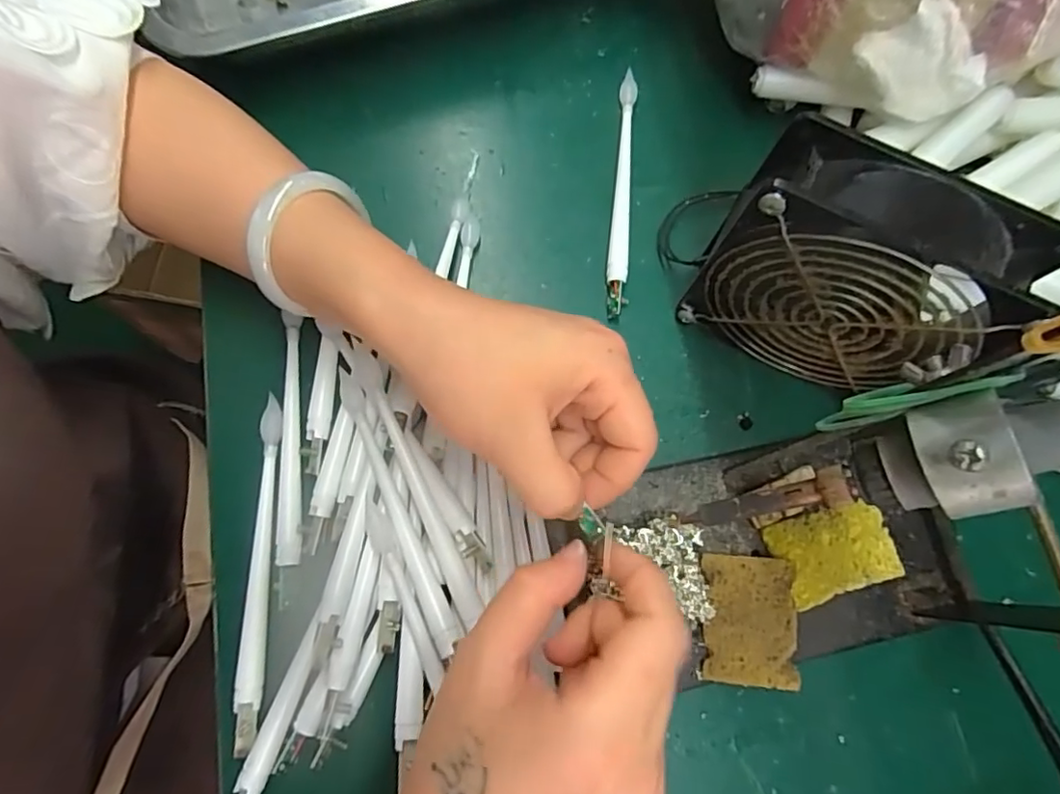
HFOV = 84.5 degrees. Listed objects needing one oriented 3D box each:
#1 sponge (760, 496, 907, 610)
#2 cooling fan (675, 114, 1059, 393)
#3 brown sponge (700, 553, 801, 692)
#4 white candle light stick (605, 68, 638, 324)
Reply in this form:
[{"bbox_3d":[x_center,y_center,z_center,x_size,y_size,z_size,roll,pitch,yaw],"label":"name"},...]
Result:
[{"bbox_3d":[0.145,0.074,0.280,0.056,0.007,0.039,-16,76,-6],"label":"sponge"},{"bbox_3d":[0.135,-0.051,0.264,0.109,0.121,0.045,30,76,6],"label":"cooling fan"},{"bbox_3d":[0.100,0.102,0.266,0.039,0.004,0.055,0,75,15],"label":"brown sponge"},{"bbox_3d":[0.053,-0.118,0.339,0.012,0.010,0.161,5,75,-1],"label":"white candle light stick"}]

